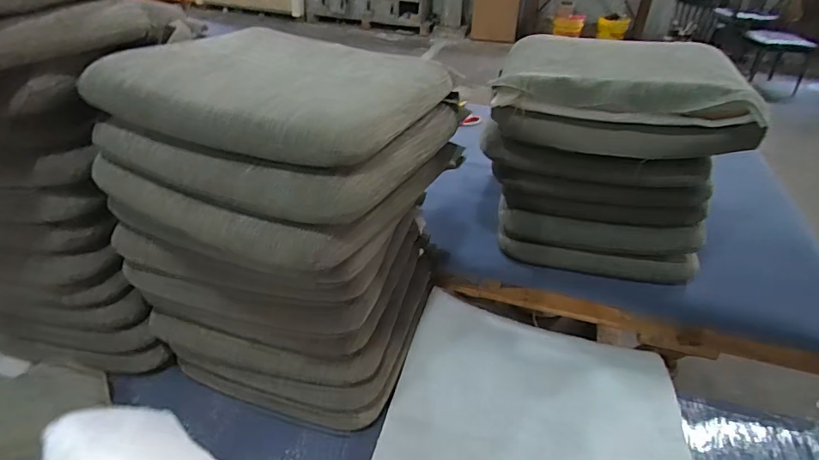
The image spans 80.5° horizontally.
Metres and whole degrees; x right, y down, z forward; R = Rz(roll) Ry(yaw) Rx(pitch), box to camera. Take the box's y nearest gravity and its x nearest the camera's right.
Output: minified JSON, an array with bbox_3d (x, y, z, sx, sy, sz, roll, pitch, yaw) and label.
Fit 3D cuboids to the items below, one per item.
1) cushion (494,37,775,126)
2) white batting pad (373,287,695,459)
[{"bbox_3d":[0.405,-0.311,0.943,0.432,0.073,0.354,12,37,13],"label":"cushion"},{"bbox_3d":[0.254,0.338,0.936,0.553,0.036,0.479,11,39,11],"label":"white batting pad"}]

